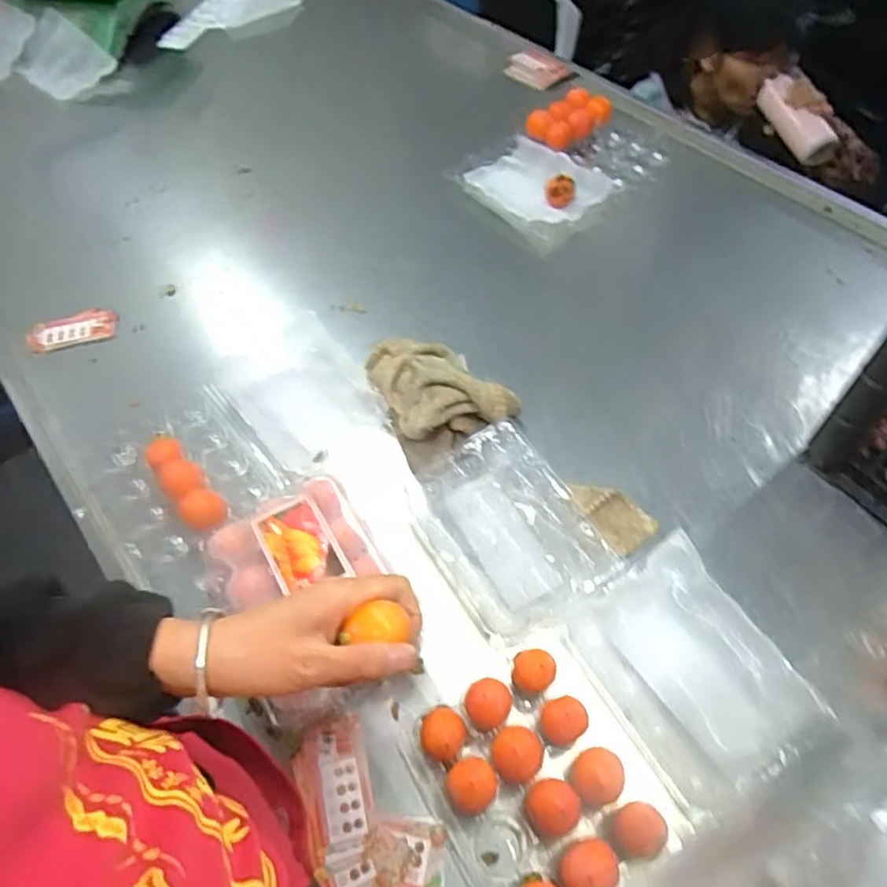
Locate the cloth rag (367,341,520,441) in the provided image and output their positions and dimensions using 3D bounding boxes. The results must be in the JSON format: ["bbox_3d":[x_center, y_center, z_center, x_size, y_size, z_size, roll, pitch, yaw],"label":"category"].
[{"bbox_3d":[-0.006,-0.072,0.730,0.130,0.070,0.180,-26,59,-14],"label":"cloth rag"}]

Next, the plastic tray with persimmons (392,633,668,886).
[{"bbox_3d":[0.065,0.277,0.524,0.154,0.063,0.204,-27,60,-15],"label":"plastic tray with persimmons"}]

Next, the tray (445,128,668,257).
[{"bbox_3d":[0.196,-0.446,1.018,0.292,0.038,0.227,-35,62,-19],"label":"tray"}]

